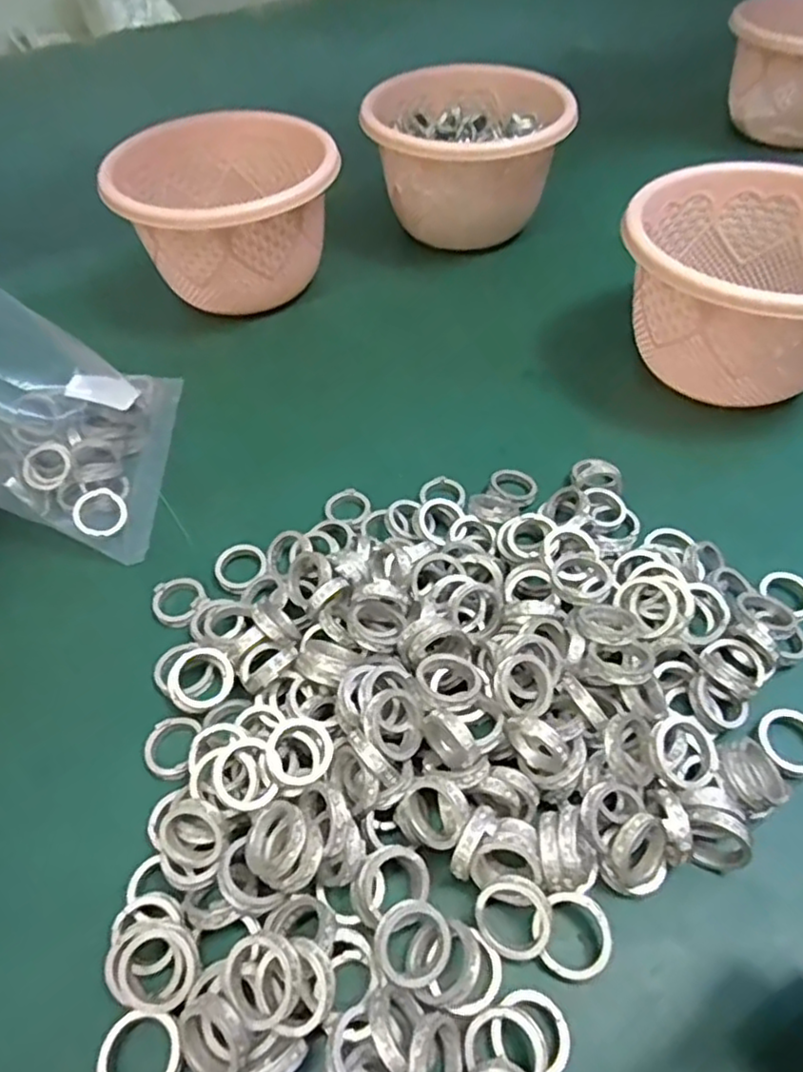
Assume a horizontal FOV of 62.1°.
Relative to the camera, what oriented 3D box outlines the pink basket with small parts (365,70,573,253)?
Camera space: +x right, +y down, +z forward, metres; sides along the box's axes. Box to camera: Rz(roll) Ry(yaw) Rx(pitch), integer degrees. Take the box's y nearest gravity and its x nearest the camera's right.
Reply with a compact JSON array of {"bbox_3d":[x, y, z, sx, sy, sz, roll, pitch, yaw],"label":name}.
[{"bbox_3d":[0.051,-0.280,0.506,0.146,0.093,0.132,1,51,4],"label":"pink basket with small parts"}]

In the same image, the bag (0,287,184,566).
[{"bbox_3d":[-0.183,-0.082,0.329,0.093,0.135,0.134,-3,51,1],"label":"bag"}]

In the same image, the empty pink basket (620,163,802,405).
[{"bbox_3d":[0.198,-0.136,0.382,0.141,0.087,0.139,20,55,18],"label":"empty pink basket"}]

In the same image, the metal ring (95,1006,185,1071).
[{"bbox_3d":[-0.081,0.162,0.208,0.025,0.010,0.026,-1,52,1],"label":"metal ring"}]

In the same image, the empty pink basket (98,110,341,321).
[{"bbox_3d":[-0.115,-0.216,0.461,0.145,0.092,0.125,-19,53,-12],"label":"empty pink basket"}]

